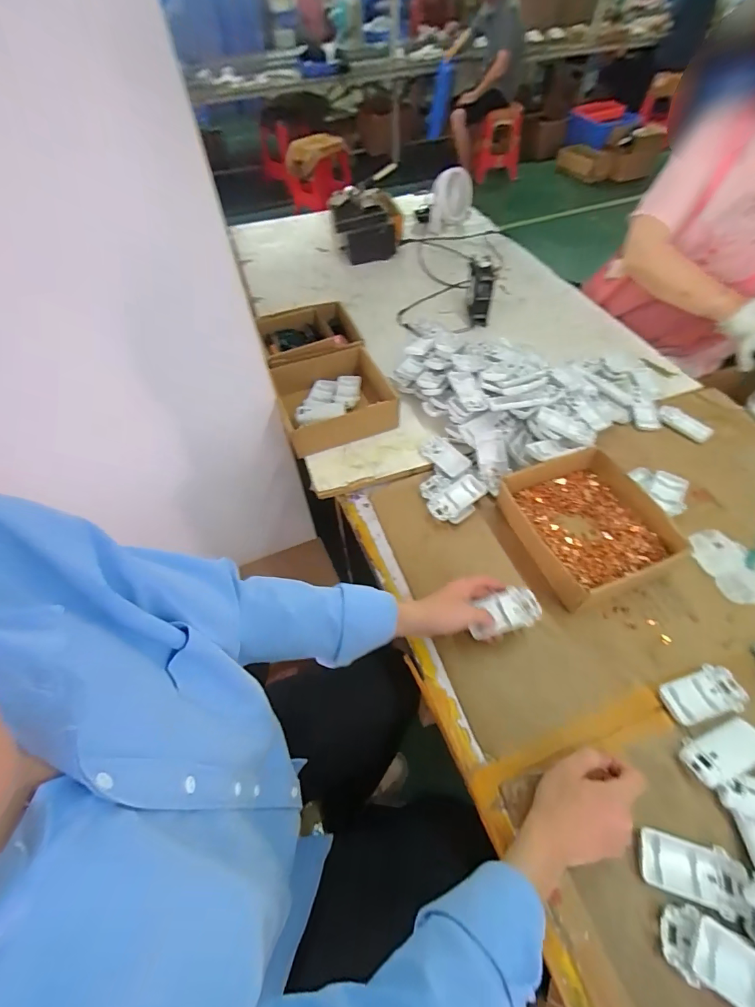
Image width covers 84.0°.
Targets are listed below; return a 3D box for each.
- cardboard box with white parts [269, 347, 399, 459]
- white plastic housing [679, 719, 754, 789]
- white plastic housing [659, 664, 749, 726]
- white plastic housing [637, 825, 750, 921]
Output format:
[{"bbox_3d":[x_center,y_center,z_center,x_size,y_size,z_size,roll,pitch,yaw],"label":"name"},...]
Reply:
[{"bbox_3d":[-0.081,-0.197,0.787,0.206,0.065,0.201,-16,54,-8],"label":"cardboard box with white parts"},{"bbox_3d":[0.381,0.271,0.461,0.089,0.023,0.042,-21,55,-12],"label":"white plastic housing"},{"bbox_3d":[0.387,0.228,0.498,0.095,0.014,0.048,-15,54,-8],"label":"white plastic housing"},{"bbox_3d":[0.308,0.359,0.409,0.091,0.014,0.051,10,55,10],"label":"white plastic housing"}]

